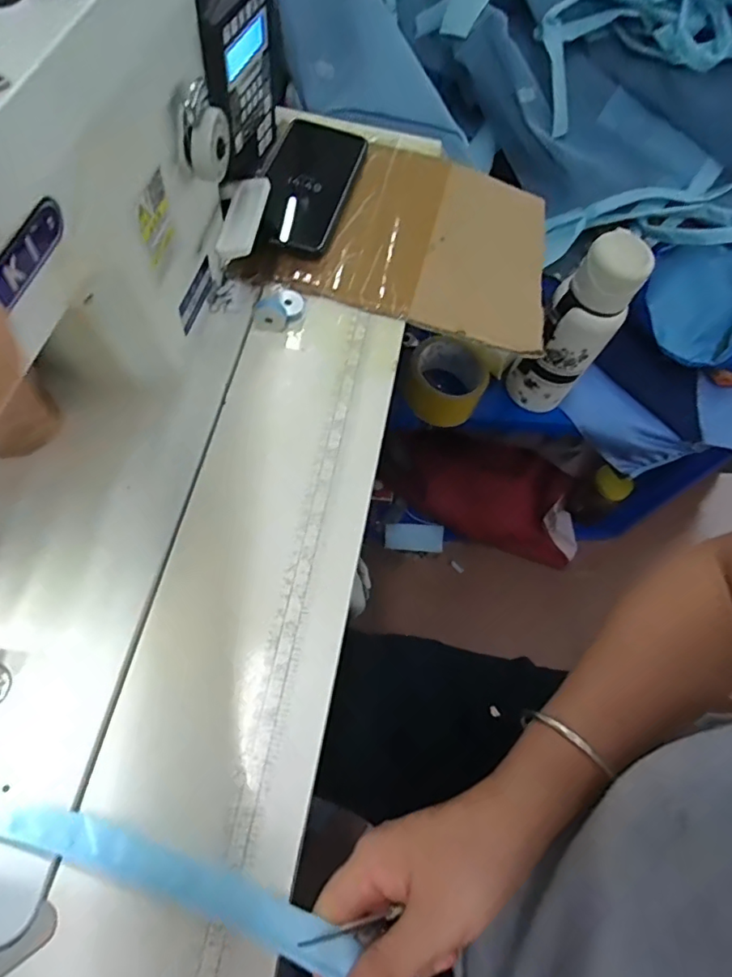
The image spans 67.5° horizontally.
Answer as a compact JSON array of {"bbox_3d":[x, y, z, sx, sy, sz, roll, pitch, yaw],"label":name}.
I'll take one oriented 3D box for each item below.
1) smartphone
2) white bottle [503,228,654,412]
[{"bbox_3d":[-0.052,-0.274,0.490,0.076,0.013,0.158,16,67,2],"label":"smartphone"},{"bbox_3d":[0.230,-0.176,0.615,0.081,0.215,0.067,38,68,12],"label":"white bottle"}]

